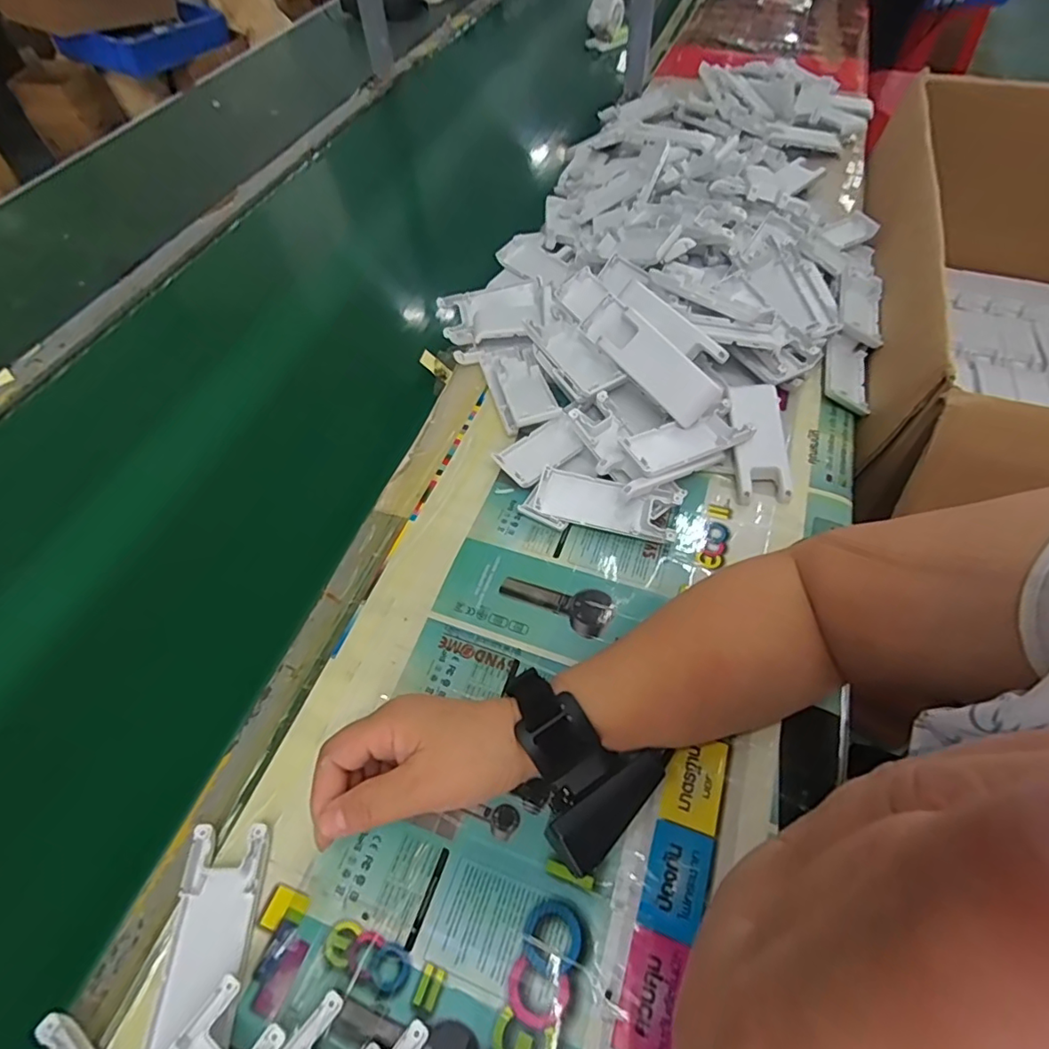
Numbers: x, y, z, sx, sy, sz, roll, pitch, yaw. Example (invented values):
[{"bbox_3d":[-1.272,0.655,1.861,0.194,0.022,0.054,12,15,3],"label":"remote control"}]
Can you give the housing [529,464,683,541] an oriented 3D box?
[{"bbox_3d":[0.062,-0.015,0.419,0.104,0.025,0.037,12,57,10],"label":"housing"}]

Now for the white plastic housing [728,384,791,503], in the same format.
[{"bbox_3d":[0.182,-0.065,0.435,0.040,0.017,0.098,2,75,3],"label":"white plastic housing"}]

